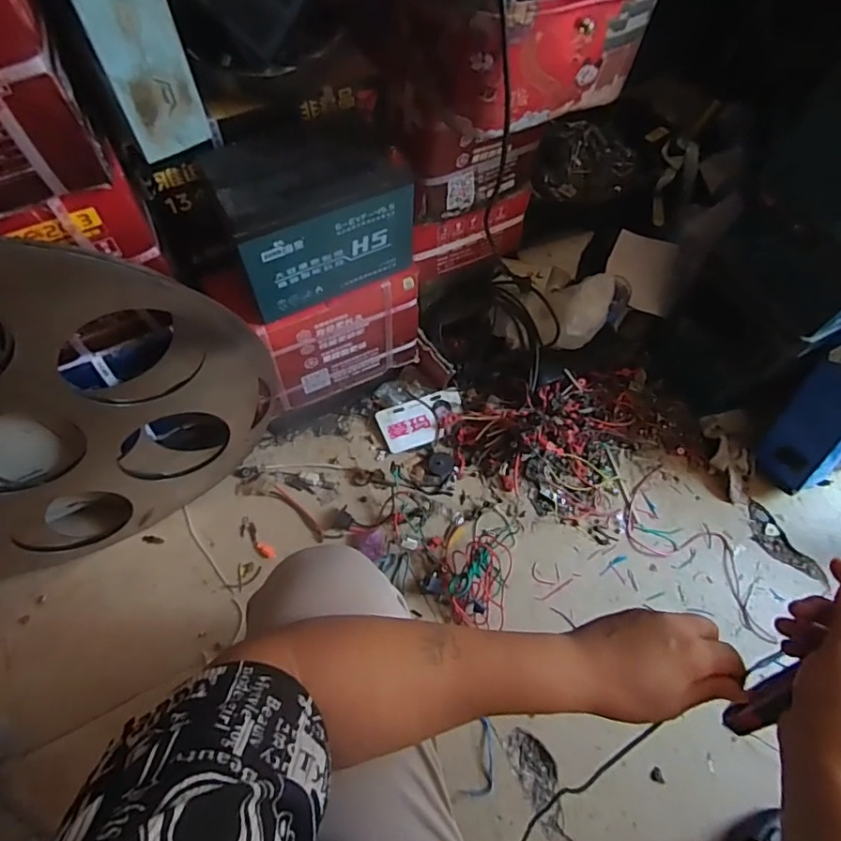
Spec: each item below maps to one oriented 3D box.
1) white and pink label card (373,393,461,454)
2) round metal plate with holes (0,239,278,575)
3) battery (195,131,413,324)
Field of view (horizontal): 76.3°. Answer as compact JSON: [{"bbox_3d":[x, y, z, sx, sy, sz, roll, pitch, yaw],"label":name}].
[{"bbox_3d":[0.005,0.003,0.996,0.157,0.011,0.084,-16,77,-9],"label":"white and pink label card"},{"bbox_3d":[-0.503,0.030,0.650,0.645,0.561,0.061,-23,67,-14],"label":"round metal plate with holes"},{"bbox_3d":[-0.130,-0.258,0.667,0.210,0.167,0.132,-22,67,-13],"label":"battery"}]

